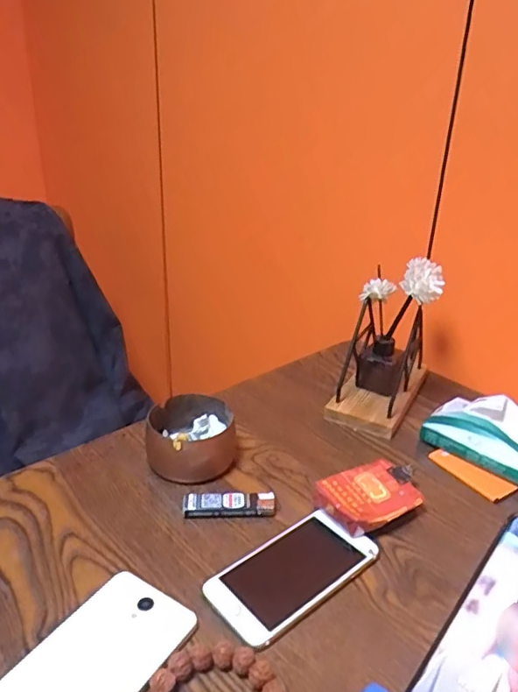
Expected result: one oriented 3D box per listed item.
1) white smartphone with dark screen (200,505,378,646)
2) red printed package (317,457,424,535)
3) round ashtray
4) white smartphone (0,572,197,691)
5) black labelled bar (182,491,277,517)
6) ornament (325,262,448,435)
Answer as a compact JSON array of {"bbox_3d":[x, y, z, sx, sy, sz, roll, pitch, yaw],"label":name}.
[{"bbox_3d":[0.027,0.174,0.428,0.131,0.009,0.067,-18,33,-37],"label":"white smartphone with dark screen"},{"bbox_3d":[0.103,0.135,0.494,0.096,0.030,0.058,-13,30,-30],"label":"red printed package"},{"bbox_3d":[-0.067,0.091,0.549,0.086,0.050,0.081,2,25,-1],"label":"round ashtray"},{"bbox_3d":[-0.111,0.207,0.348,0.076,0.010,0.142,19,30,30],"label":"white smartphone"},{"bbox_3d":[-0.026,0.140,0.490,0.081,0.013,0.024,1,25,-3],"label":"black labelled bar"},{"bbox_3d":[0.147,-0.017,0.631,0.097,0.153,0.154,10,26,15],"label":"ornament"}]

